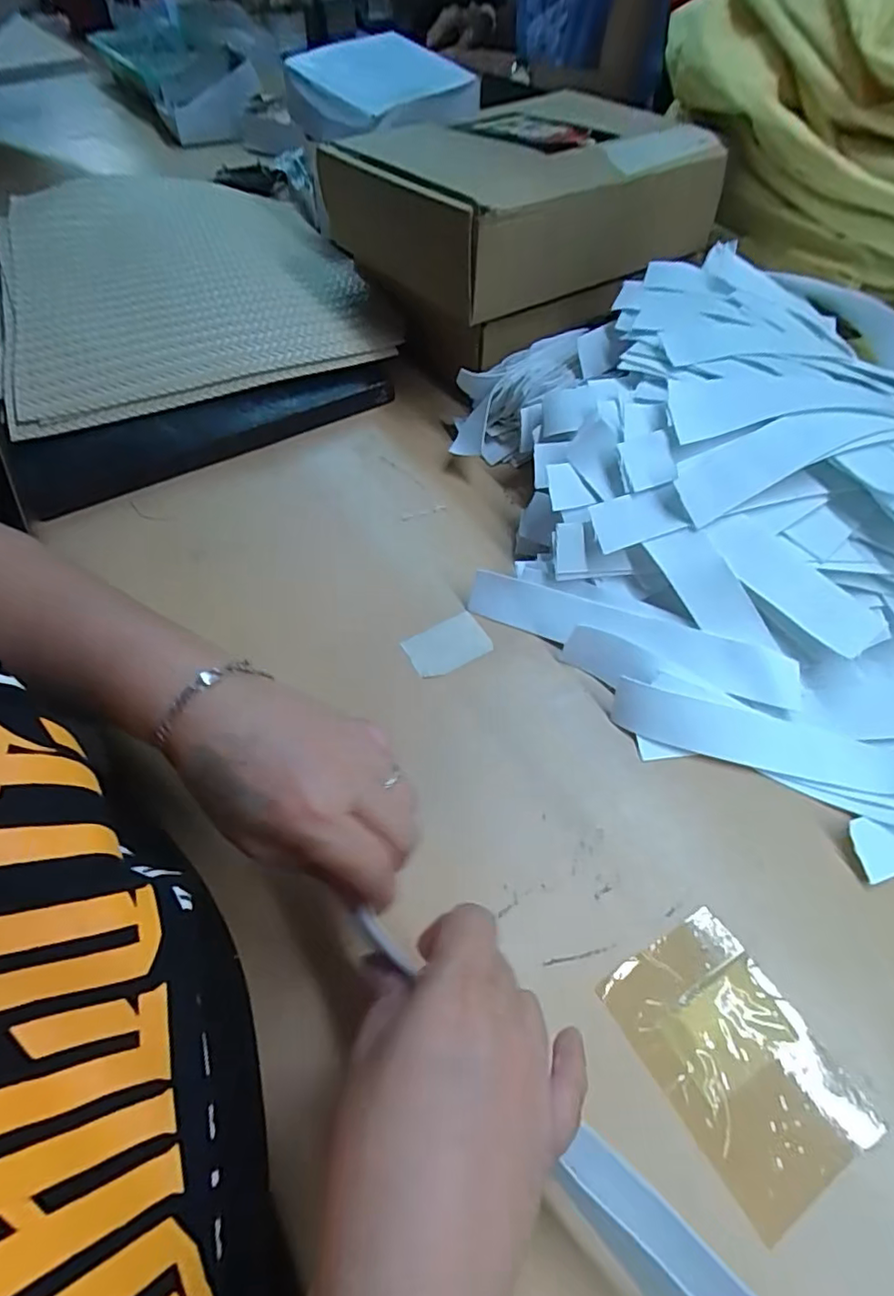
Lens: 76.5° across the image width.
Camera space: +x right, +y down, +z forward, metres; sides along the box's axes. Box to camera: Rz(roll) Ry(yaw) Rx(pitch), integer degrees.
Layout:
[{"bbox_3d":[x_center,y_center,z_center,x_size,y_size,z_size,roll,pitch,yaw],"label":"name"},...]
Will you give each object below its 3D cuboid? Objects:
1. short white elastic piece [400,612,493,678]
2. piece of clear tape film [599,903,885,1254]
[{"bbox_3d":[0.000,-0.001,0.368,0.050,0.006,0.032,-26,60,-18],"label":"short white elastic piece"},{"bbox_3d":[0.127,0.179,0.251,0.070,0.004,0.101,-27,60,-19],"label":"piece of clear tape film"}]

